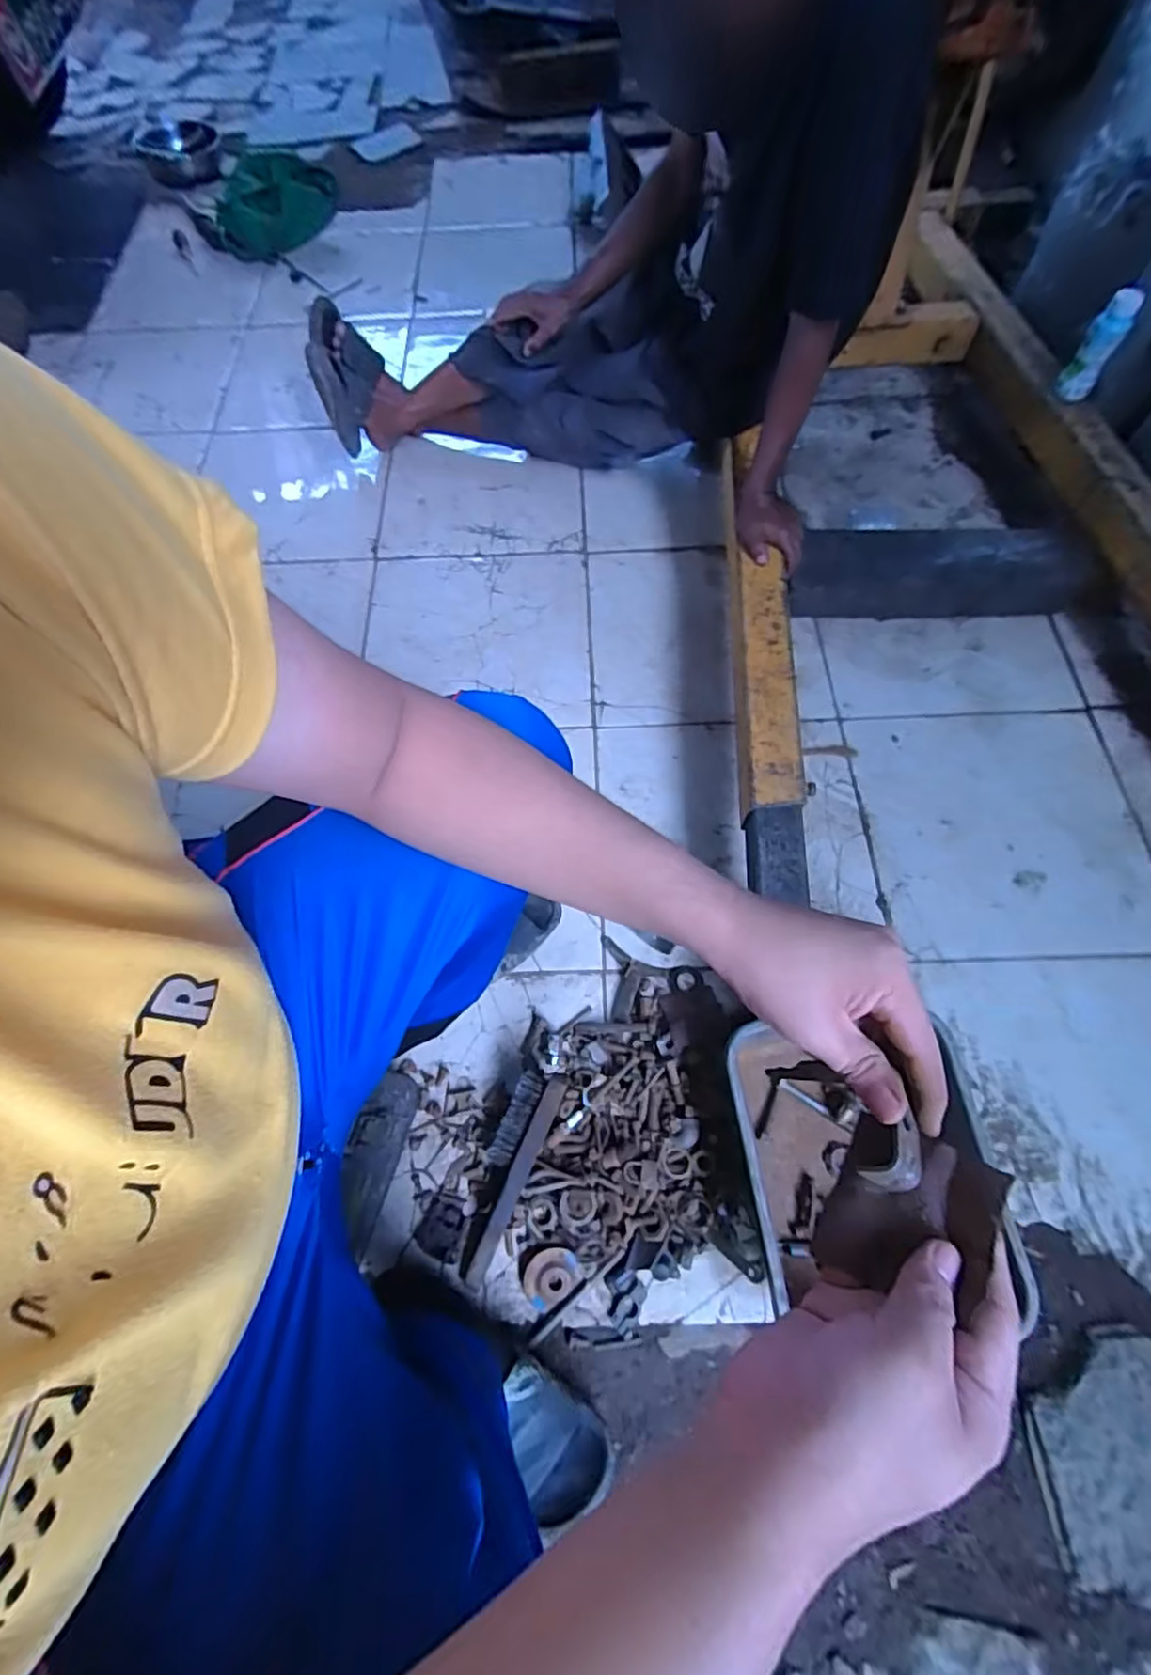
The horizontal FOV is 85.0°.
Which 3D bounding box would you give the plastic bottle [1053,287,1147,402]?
[{"bbox_3d":[0.816,-0.765,0.987,0.054,0.153,0.047,31,71,15],"label":"plastic bottle"}]

